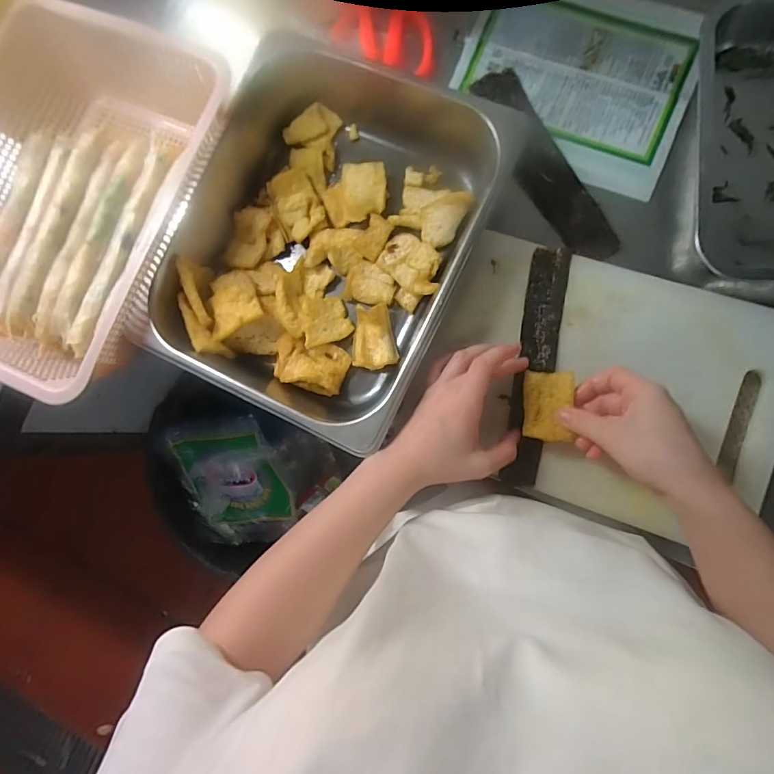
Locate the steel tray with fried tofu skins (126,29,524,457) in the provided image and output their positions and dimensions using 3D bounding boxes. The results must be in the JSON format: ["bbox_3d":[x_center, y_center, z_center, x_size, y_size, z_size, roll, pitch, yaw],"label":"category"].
[{"bbox_3d":[-0.059,-0.133,0.427,0.257,0.061,0.312,25,88,9],"label":"steel tray with fried tofu skins"}]

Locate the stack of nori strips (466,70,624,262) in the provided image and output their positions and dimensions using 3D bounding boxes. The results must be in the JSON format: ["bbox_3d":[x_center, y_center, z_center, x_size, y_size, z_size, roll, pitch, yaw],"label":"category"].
[{"bbox_3d":[0.148,-0.215,0.441,0.052,0.009,0.213,-28,82,3],"label":"stack of nori strips"}]

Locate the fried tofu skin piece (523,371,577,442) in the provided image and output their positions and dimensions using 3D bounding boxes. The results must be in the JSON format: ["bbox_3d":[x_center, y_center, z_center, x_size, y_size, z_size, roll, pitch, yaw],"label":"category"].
[{"bbox_3d":[0.138,0.016,0.394,0.040,0.007,0.059,1,74,22],"label":"fried tofu skin piece"}]

